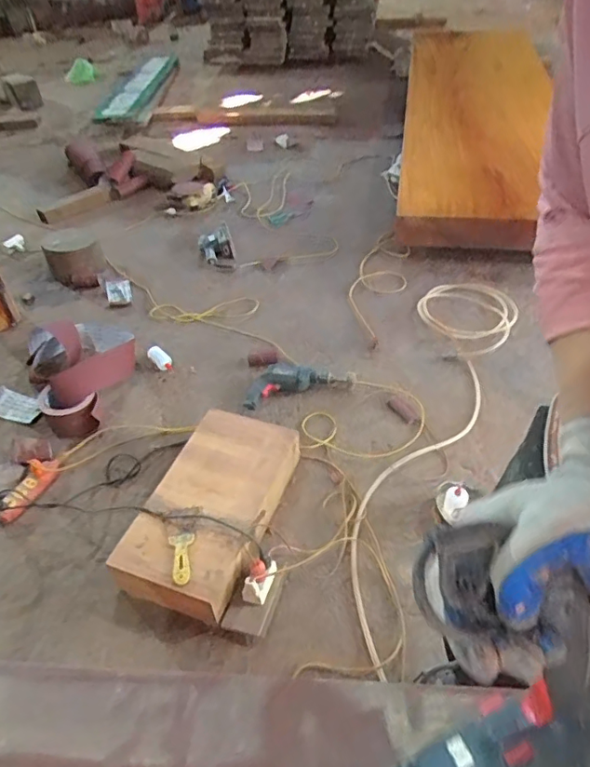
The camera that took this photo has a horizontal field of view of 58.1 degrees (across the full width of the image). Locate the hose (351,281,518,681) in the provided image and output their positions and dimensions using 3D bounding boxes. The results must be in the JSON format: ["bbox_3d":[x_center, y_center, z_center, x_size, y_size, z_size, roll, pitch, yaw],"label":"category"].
[{"bbox_3d":[0.466,0.080,1.696,0.353,0.037,1.518,14,46,17],"label":"hose"}]

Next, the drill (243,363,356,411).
[{"bbox_3d":[-0.002,-0.024,1.813,0.383,0.060,0.159,-16,45,-13],"label":"drill"}]

